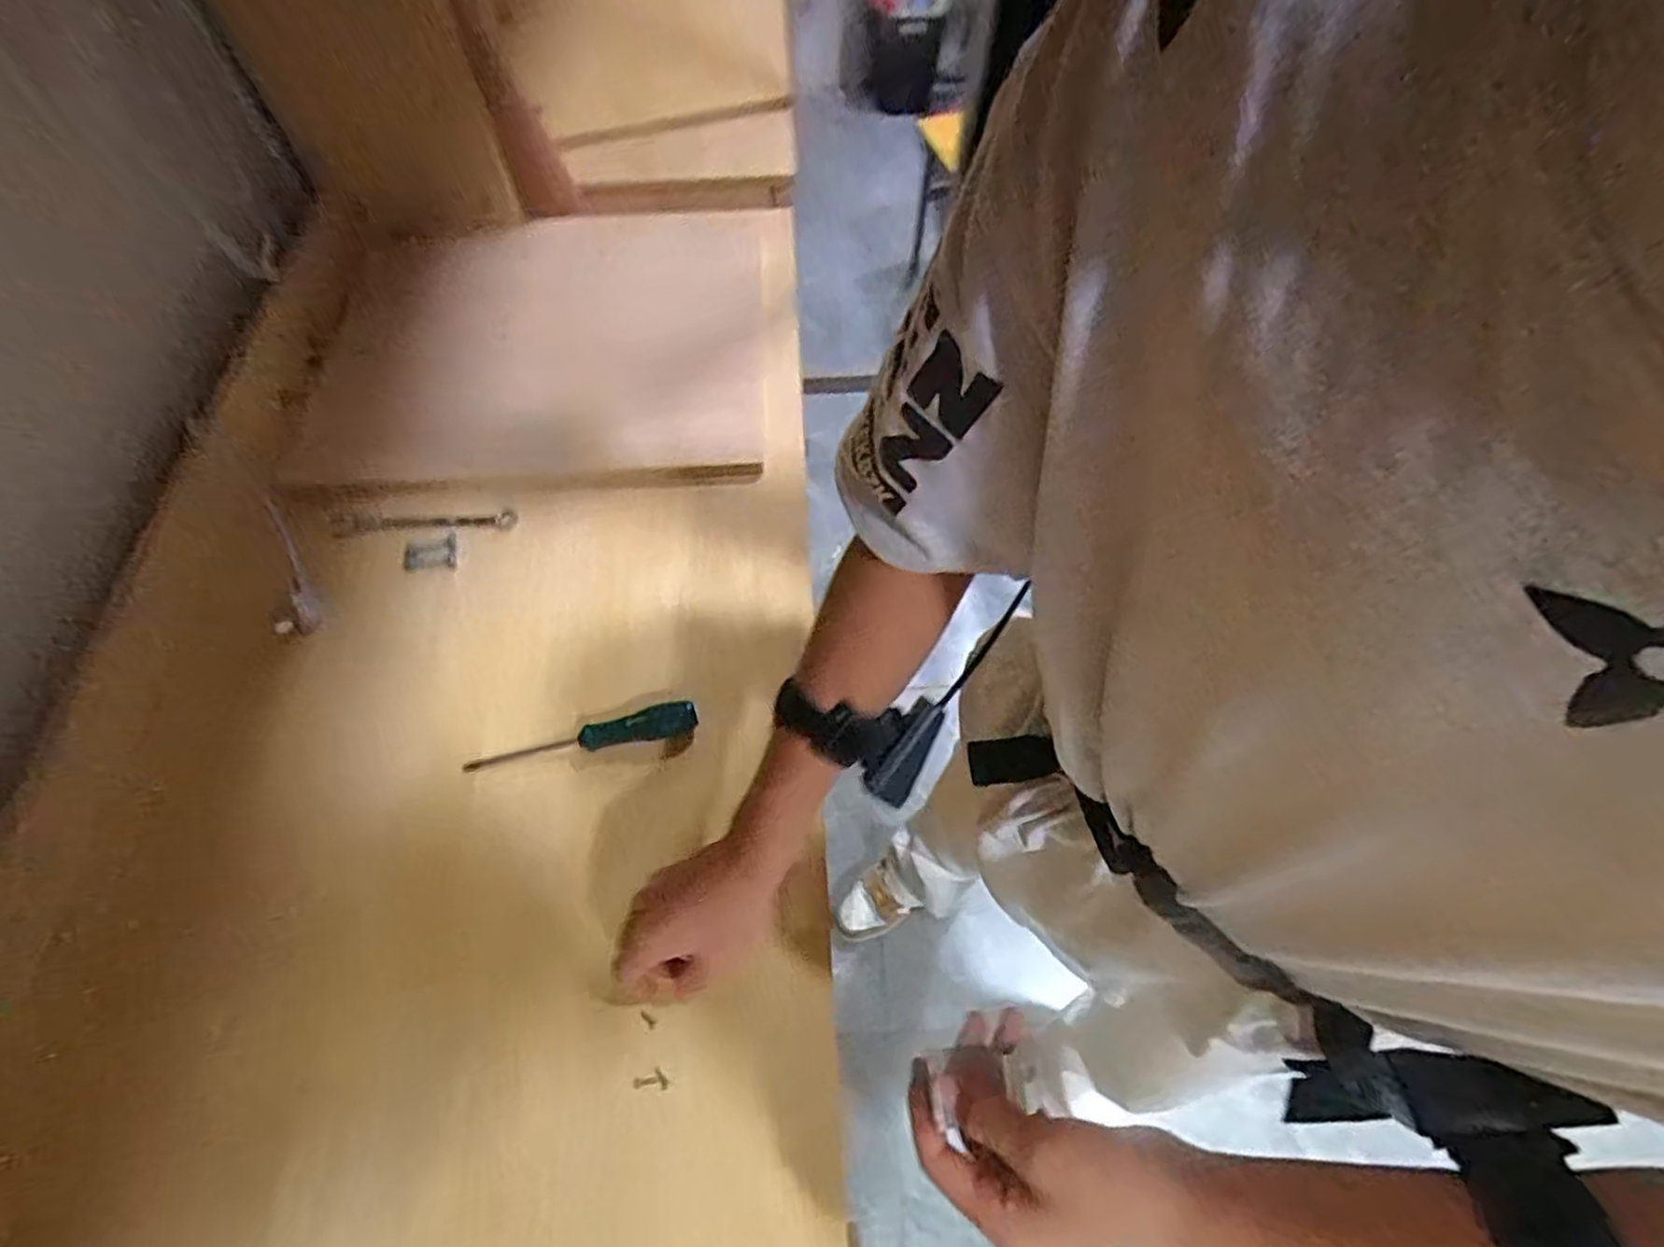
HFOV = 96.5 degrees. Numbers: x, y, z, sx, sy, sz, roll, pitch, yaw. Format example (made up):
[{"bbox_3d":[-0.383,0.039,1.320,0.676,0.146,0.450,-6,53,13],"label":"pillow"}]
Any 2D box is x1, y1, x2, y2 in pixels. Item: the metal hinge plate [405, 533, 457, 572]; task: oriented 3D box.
[{"bbox_3d":[-0.392,-0.069,0.723,0.049,0.004,0.032,-5,89,-3],"label":"metal hinge plate"}]

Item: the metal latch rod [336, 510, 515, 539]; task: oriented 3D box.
[{"bbox_3d":[-0.404,-0.101,0.741,0.172,0.020,0.022,-4,60,-2],"label":"metal latch rod"}]

